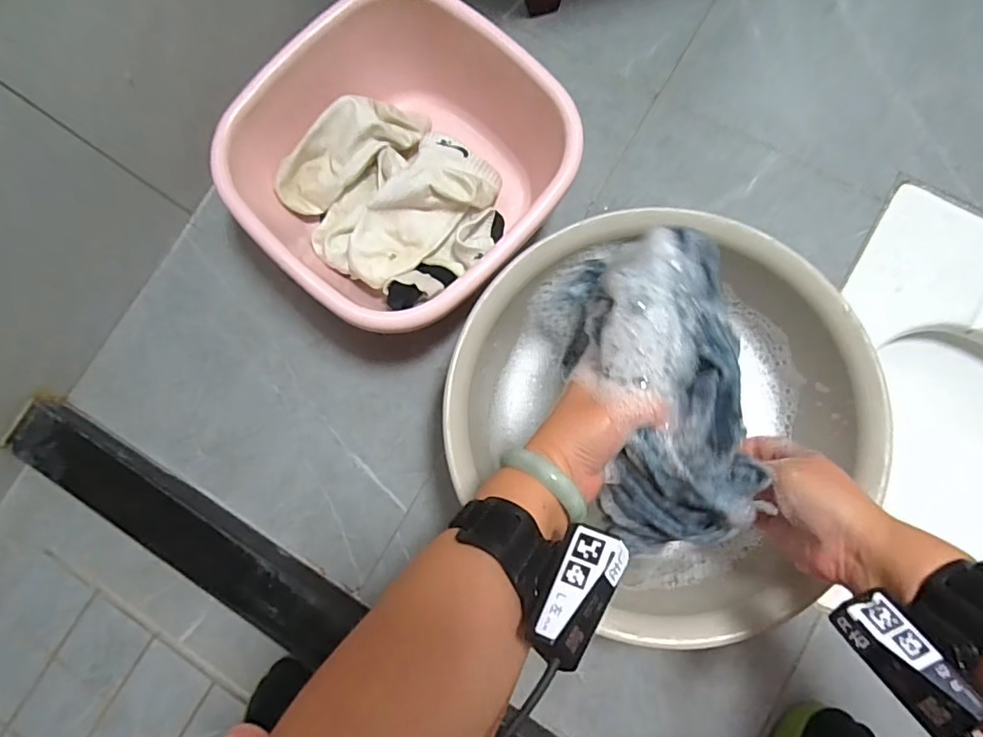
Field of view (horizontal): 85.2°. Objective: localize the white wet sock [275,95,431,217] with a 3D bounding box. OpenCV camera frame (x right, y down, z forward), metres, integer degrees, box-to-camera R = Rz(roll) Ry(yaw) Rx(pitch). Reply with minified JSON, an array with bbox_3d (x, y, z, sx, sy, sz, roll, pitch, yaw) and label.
[{"bbox_3d":[-0.152,-0.237,0.574,0.179,0.047,0.068,-34,81,-2],"label":"white wet sock"}]

